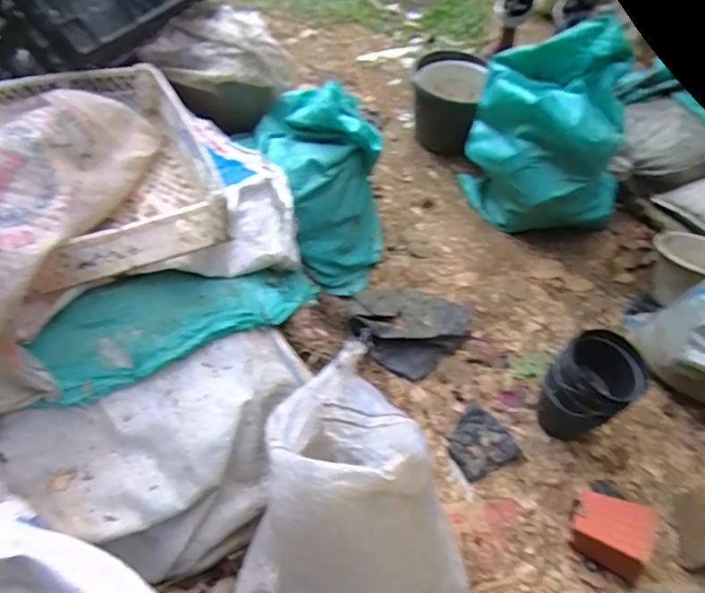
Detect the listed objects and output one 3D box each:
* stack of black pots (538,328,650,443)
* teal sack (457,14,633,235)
[{"bbox_3d":[0.525,0.223,1.223,0.181,0.255,0.175,-32,61,-24],"label":"stack of black pots"},{"bbox_3d":[0.594,-0.491,1.607,0.388,0.525,0.369,-6,54,-7],"label":"teal sack"}]

